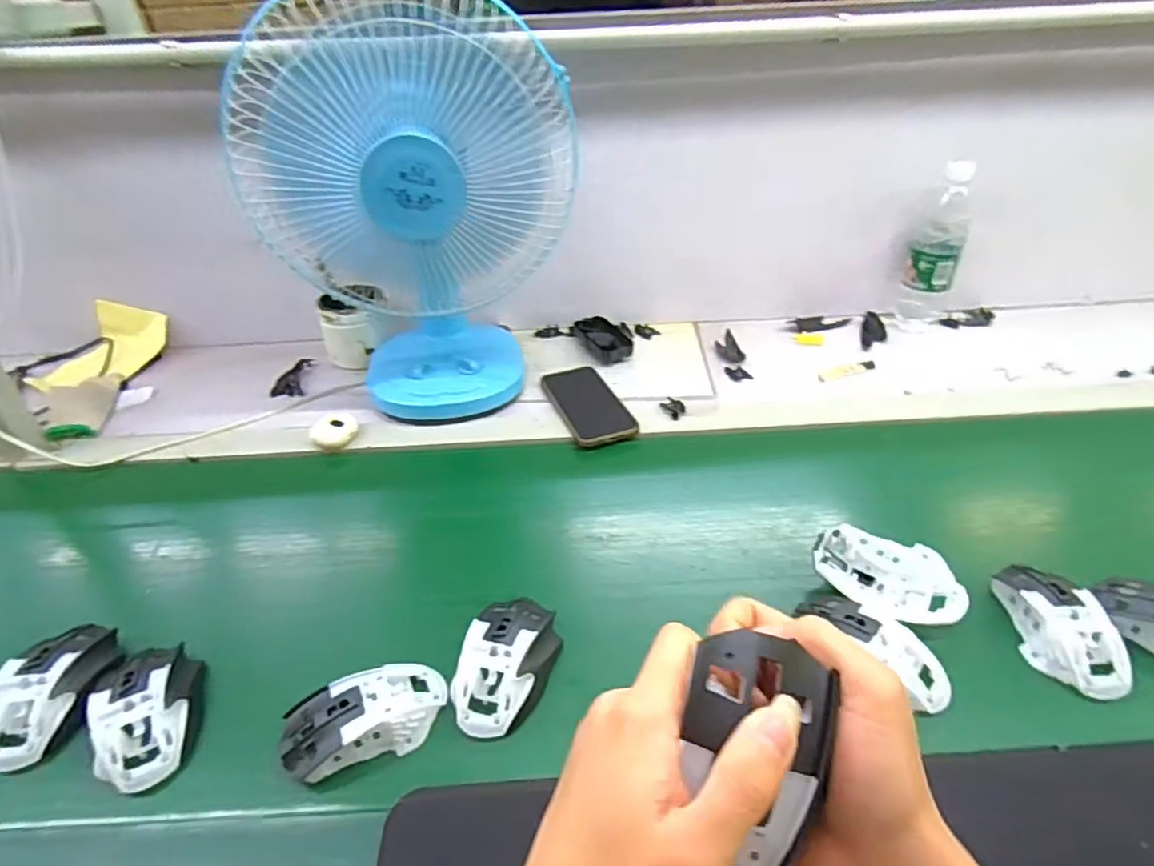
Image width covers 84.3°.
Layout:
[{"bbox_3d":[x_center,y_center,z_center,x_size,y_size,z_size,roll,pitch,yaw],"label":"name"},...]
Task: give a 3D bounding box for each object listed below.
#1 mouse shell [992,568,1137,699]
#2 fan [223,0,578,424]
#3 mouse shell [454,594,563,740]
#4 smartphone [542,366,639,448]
[{"bbox_3d":[0.375,0.149,0.493,0.057,0.036,0.106,-3,36,0],"label":"mouse shell"},{"bbox_3d":[-0.163,-0.236,0.694,0.308,0.425,0.177,-8,37,-6],"label":"fan"},{"bbox_3d":[-0.053,0.171,0.491,0.062,0.032,0.116,10,38,17],"label":"mouse shell"},{"bbox_3d":[0.010,-0.039,0.794,0.074,0.008,0.167,-14,38,-14],"label":"smartphone"}]

